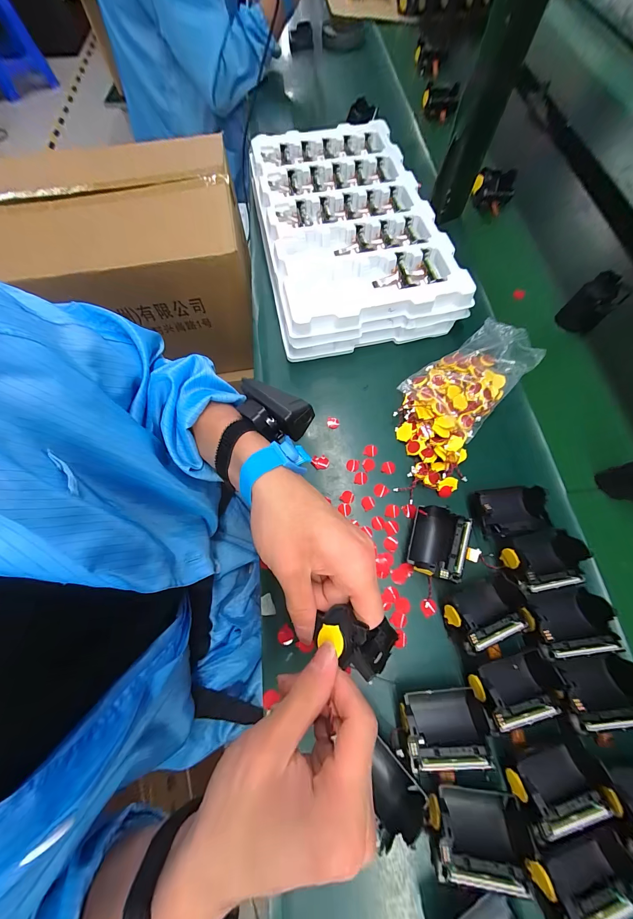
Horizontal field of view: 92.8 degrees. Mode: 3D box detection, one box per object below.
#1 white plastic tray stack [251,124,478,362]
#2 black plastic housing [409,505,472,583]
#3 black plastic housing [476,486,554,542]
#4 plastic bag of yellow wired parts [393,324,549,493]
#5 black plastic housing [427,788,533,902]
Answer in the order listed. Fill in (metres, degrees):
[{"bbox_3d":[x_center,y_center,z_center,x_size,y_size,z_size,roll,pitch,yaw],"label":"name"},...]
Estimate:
[{"bbox_3d":[0.040,-0.365,0.480,0.252,0.073,0.420,-11,69,-4],"label":"white plastic tray stack"},{"bbox_3d":[0.132,0.087,0.324,0.053,0.038,0.077,17,70,7],"label":"black plastic housing"},{"bbox_3d":[0.211,0.057,0.332,0.076,0.039,0.051,-9,69,-3],"label":"black plastic housing"},{"bbox_3d":[0.175,-0.079,0.382,0.124,0.050,0.235,33,72,12],"label":"plastic bag of yellow wired parts"},{"bbox_3d":[0.131,0.302,0.240,0.075,0.032,0.049,11,69,5],"label":"black plastic housing"}]

